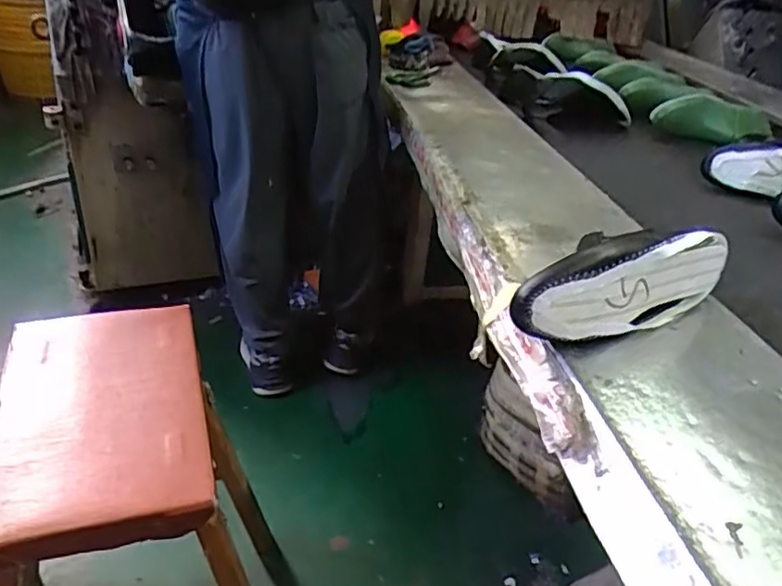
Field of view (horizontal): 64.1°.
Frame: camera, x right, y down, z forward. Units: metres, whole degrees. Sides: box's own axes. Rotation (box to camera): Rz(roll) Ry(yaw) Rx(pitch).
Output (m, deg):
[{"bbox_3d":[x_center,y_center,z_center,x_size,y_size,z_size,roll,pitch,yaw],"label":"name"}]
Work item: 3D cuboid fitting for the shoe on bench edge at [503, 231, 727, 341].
[{"bbox_3d":[0.219,-0.016,0.619,0.268,0.093,0.087,-14,36,-29],"label":"shoe on bench edge"}]

